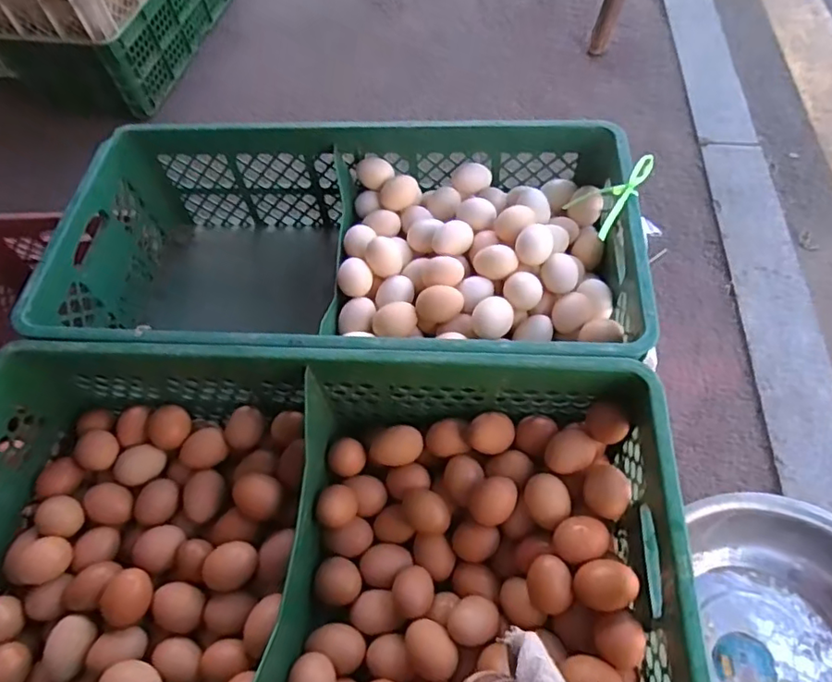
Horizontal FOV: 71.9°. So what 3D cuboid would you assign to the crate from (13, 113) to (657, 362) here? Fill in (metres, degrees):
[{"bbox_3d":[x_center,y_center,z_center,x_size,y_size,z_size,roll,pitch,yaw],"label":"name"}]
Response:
[{"bbox_3d":[-0.081,-0.085,0.706,0.621,0.229,0.308,2,60,7],"label":"crate"}]

